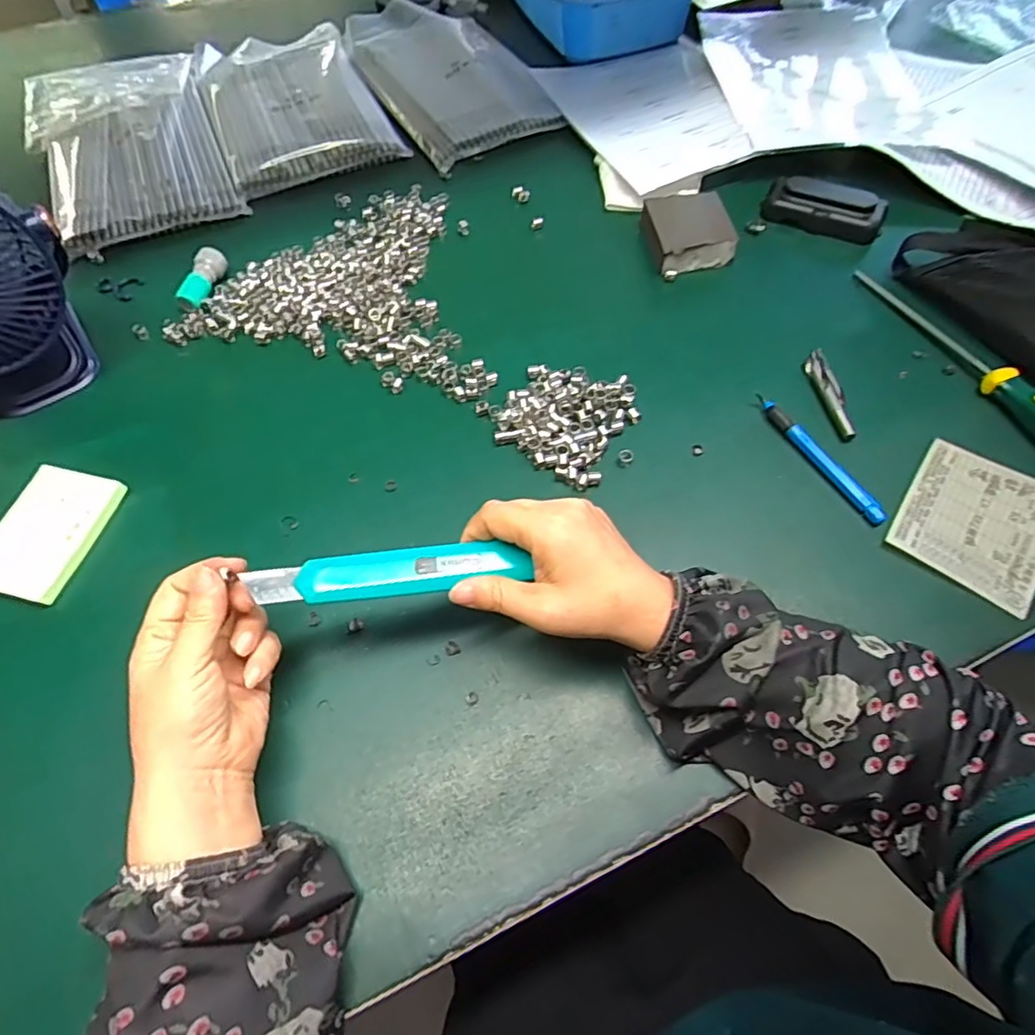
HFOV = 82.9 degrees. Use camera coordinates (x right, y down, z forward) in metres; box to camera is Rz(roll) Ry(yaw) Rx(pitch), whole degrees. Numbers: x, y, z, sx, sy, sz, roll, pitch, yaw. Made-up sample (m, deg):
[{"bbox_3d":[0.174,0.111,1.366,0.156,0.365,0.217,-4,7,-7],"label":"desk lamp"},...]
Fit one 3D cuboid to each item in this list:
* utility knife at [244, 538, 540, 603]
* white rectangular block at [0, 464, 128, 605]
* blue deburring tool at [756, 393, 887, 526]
[{"bbox_3d":[-0.067,0.029,0.316,0.141,0.011,0.022,-6,61,-7],"label":"utility knife"},{"bbox_3d":[-0.326,0.010,0.409,0.063,0.017,0.094,11,62,9],"label":"white rectangular block"},{"bbox_3d":[0.211,-0.044,0.412,0.007,0.014,0.121,-26,63,-11],"label":"blue deburring tool"}]

